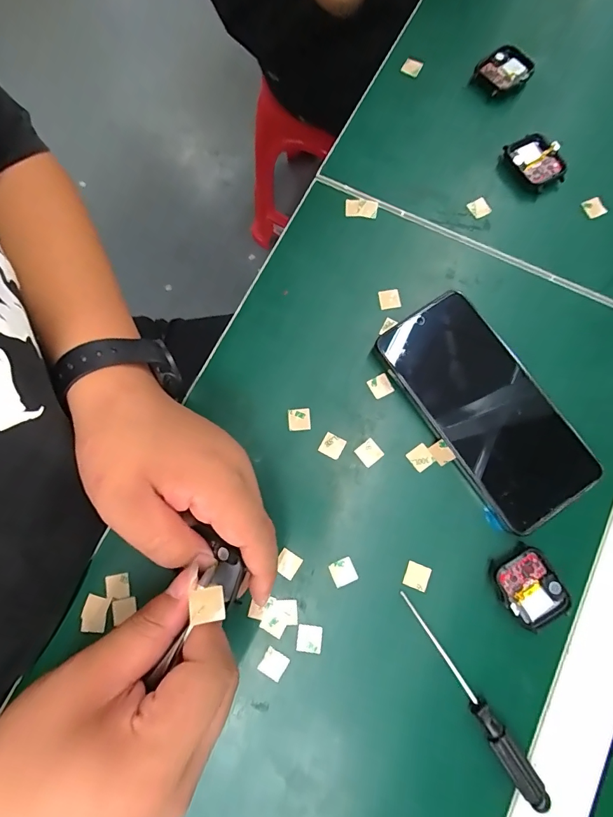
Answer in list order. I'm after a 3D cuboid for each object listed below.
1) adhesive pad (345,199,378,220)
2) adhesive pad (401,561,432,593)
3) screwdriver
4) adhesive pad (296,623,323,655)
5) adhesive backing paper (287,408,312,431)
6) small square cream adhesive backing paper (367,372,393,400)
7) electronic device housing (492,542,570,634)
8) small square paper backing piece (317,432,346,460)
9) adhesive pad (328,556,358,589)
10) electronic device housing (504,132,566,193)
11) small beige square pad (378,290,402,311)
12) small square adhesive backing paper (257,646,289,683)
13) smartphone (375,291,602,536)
[{"bbox_3d":[0.044,-0.161,0.328,0.026,0.005,0.015,11,78,4],"label":"adhesive pad"},{"bbox_3d":[0.073,0.110,0.266,0.015,0.004,0.016,22,79,6],"label":"adhesive pad"},{"bbox_3d":[0.099,0.174,0.246,0.014,0.012,0.131,-33,79,-6],"label":"screwdriver"},{"bbox_3d":[0.002,0.147,0.259,0.016,0.004,0.016,7,78,3],"label":"adhesive pad"},{"bbox_3d":[-0.005,0.008,0.290,0.016,0.004,0.016,-4,77,0],"label":"adhesive backing paper"},{"bbox_3d":[0.054,-0.017,0.295,0.015,0.004,0.016,-27,78,-5],"label":"small square cream adhesive backing paper"},{"bbox_3d":[0.142,0.115,0.258,0.037,0.008,0.047,-29,78,-5],"label":"electronic device housing"},{"bbox_3d":[0.018,0.026,0.286,0.016,0.004,0.015,27,79,7],"label":"small square paper backing piece"},{"bbox_3d":[0.024,0.108,0.267,0.015,0.004,0.016,-25,78,-4],"label":"adhesive pad"},{"bbox_3d":[0.184,-0.197,0.325,0.031,0.016,0.045,-31,79,-6],"label":"electronic device housing"},{"bbox_3d":[0.063,-0.083,0.309,0.015,0.004,0.015,-7,77,-1],"label":"small beige square pad"},{"bbox_3d":[-0.021,0.162,0.255,0.016,0.004,0.016,29,79,7],"label":"small square adhesive backing paper"},{"bbox_3d":[0.122,-0.001,0.283,0.077,0.016,0.160,-34,79,-6],"label":"smartphone"}]

